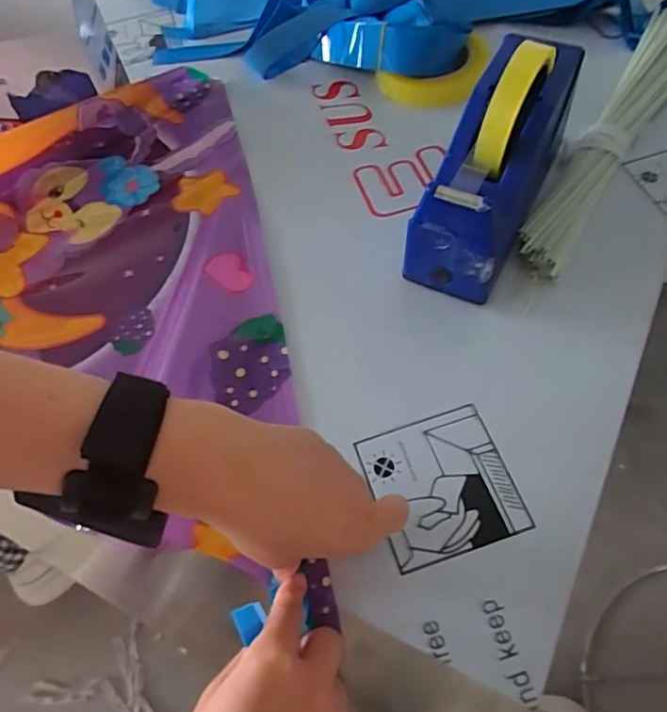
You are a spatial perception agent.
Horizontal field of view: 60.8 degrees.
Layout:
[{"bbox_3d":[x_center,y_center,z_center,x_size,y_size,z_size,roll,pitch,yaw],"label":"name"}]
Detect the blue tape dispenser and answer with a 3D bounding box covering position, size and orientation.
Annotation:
[{"bbox_3d":[0.126,-0.153,0.439,0.068,0.127,0.195,25,65,17],"label":"blue tape dispenser"}]

